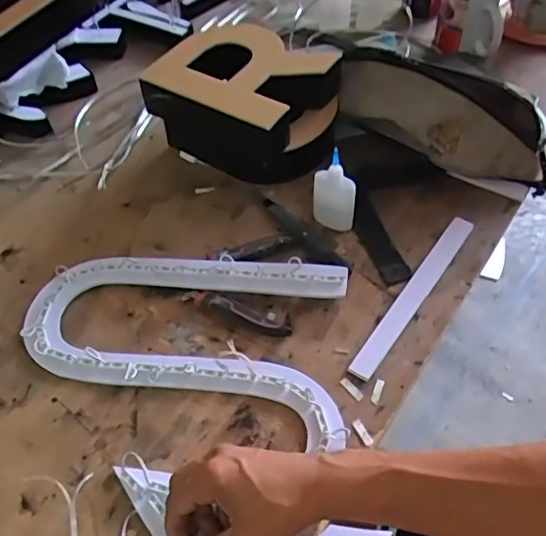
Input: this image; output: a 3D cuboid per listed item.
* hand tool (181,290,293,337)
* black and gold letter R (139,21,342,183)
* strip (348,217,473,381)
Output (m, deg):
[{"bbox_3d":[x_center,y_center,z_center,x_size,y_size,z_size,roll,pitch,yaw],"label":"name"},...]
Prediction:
[{"bbox_3d":[-0.037,0.045,0.570,0.115,0.015,0.029,12,53,12],"label":"hand tool"},{"bbox_3d":[-0.028,-0.202,0.701,0.196,0.112,0.156,26,57,22],"label":"black and gold letter R"},{"bbox_3d":[0.145,0.023,0.580,0.024,0.012,0.224,29,58,24],"label":"strip"}]

